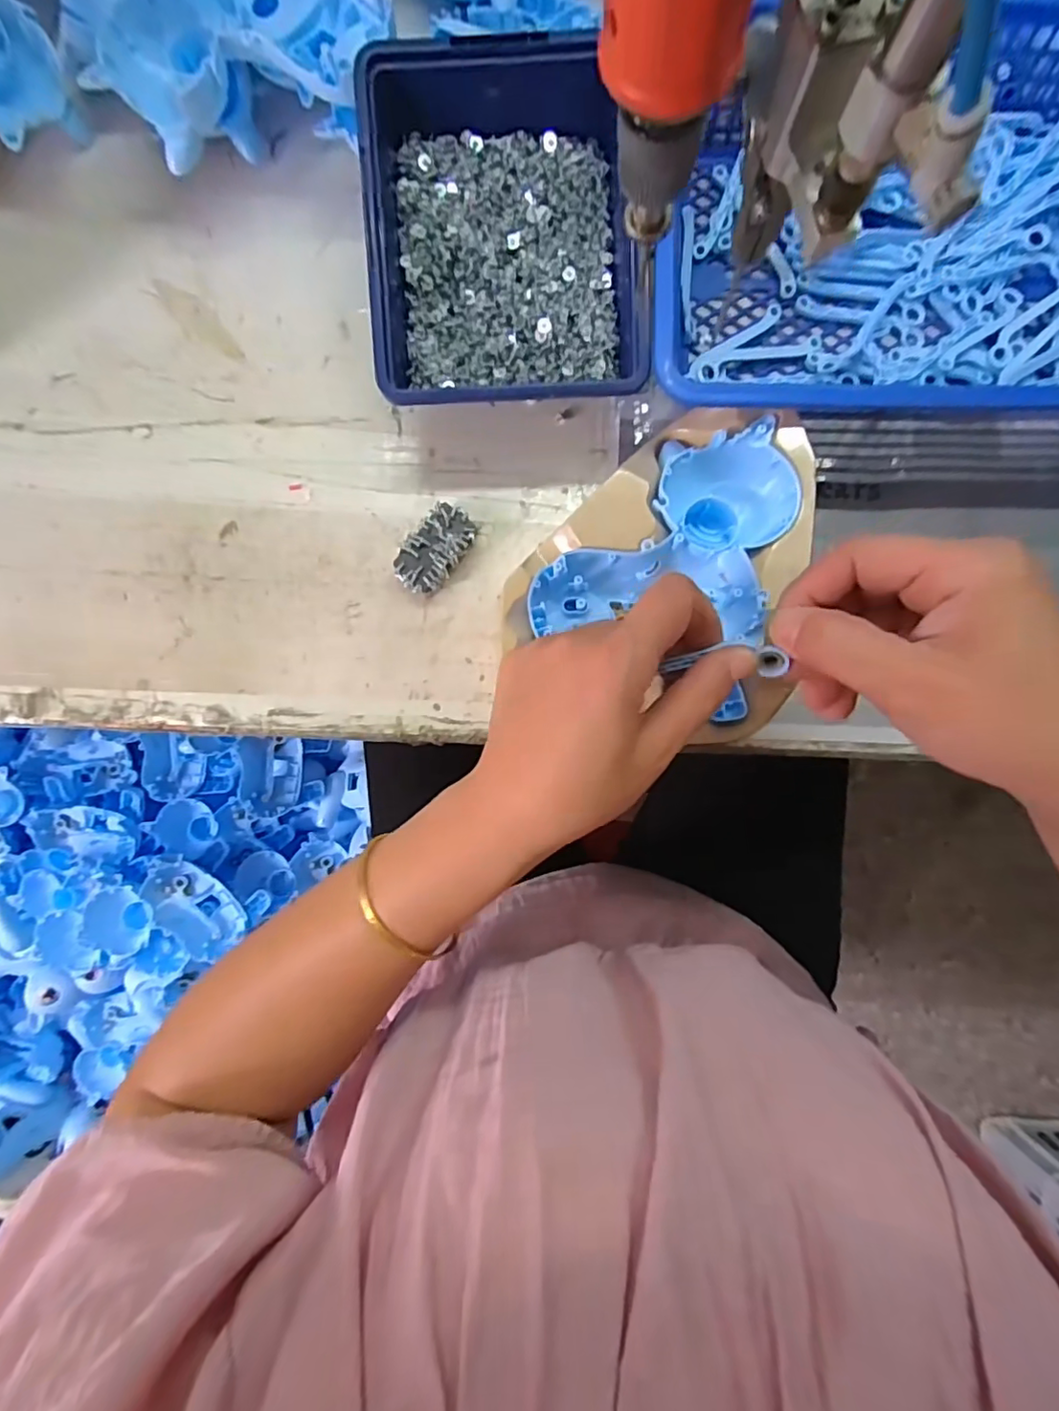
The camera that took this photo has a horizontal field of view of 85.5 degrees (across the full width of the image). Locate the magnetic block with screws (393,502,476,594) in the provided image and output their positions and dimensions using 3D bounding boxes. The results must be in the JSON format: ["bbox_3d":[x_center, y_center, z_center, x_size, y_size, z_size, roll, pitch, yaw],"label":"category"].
[{"bbox_3d":[-0.057,-0.094,0.344,0.032,0.015,0.055,36,90,1],"label":"magnetic block with screws"}]

